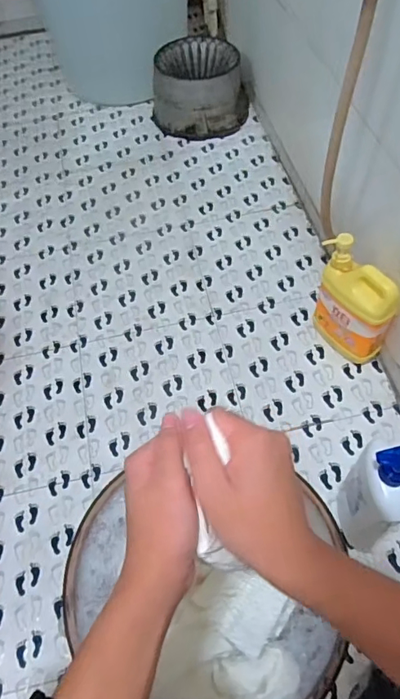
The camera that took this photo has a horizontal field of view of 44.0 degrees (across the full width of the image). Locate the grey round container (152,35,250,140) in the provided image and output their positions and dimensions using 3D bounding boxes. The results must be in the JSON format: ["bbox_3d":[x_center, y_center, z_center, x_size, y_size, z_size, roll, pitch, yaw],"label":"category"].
[{"bbox_3d":[0.002,-0.766,1.454,0.279,0.174,0.228,-2,57,2],"label":"grey round container"}]

